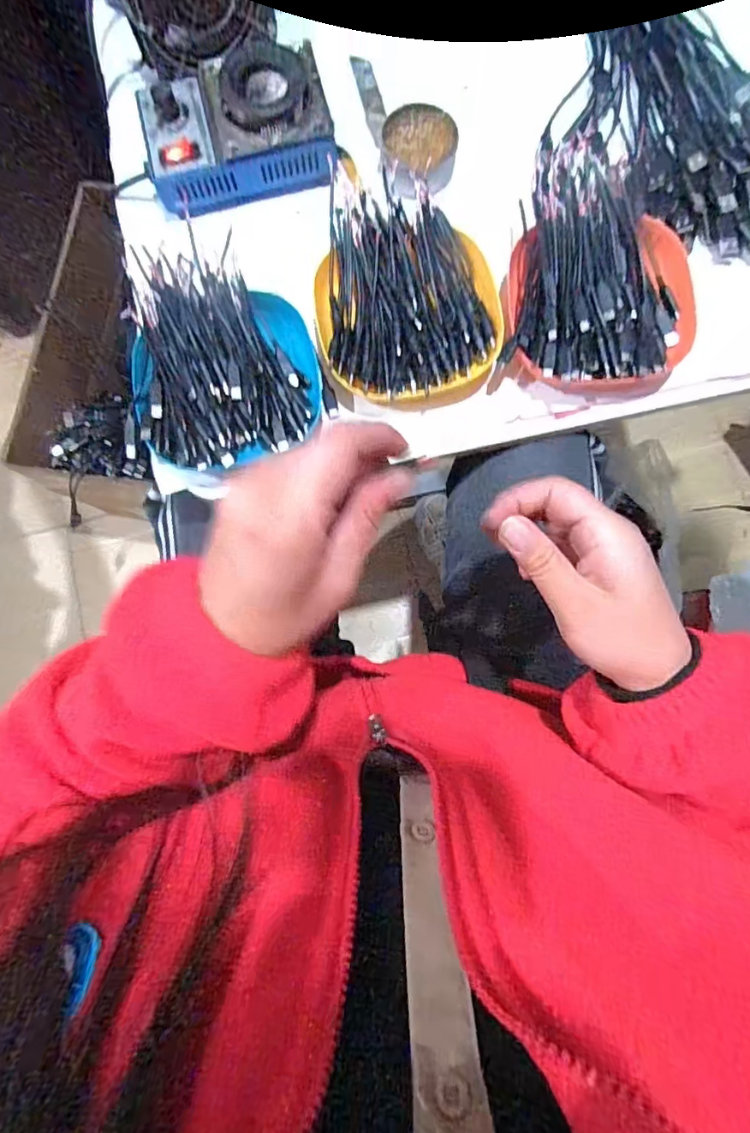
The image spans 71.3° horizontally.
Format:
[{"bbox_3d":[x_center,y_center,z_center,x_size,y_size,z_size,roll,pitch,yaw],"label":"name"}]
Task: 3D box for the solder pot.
[{"bbox_3d":[-0.111,-0.351,0.427,0.149,0.057,0.112,-14,82,0],"label":"solder pot"}]

